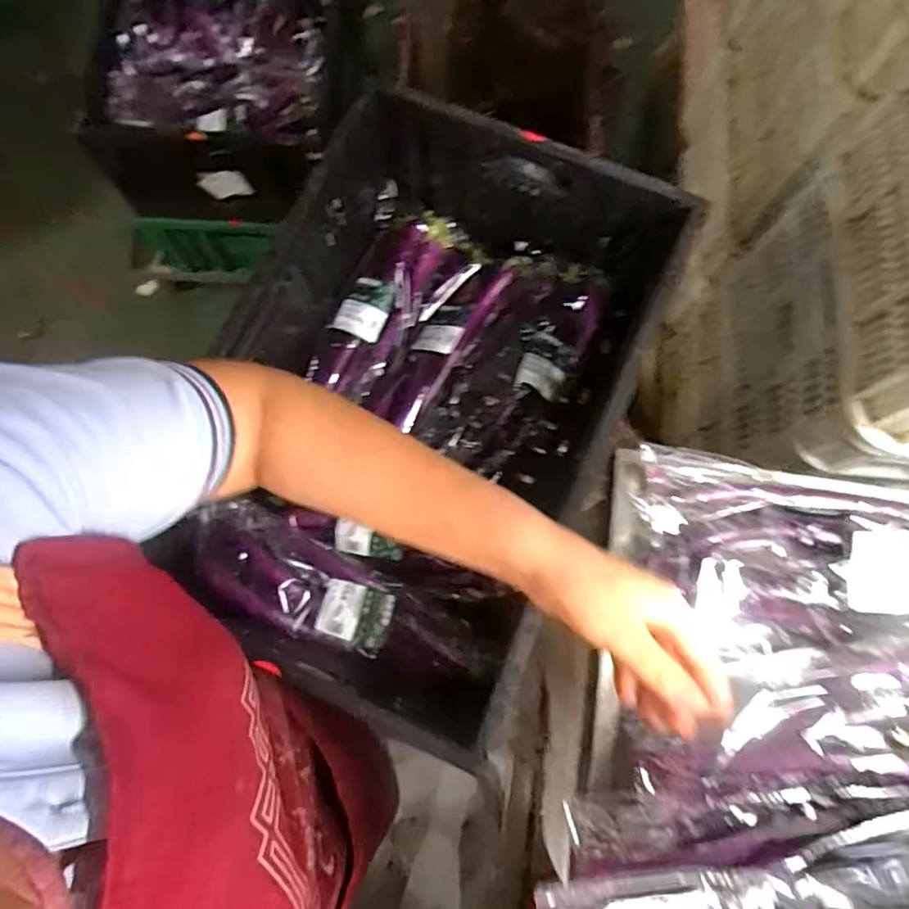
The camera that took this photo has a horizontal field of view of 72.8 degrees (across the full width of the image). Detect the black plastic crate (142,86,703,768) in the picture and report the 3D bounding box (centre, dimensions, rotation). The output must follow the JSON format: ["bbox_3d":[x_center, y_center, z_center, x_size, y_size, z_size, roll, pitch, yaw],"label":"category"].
[{"bbox_3d":[-0.033,-0.054,0.701,0.413,0.212,0.593,17,77,3],"label":"black plastic crate"}]

